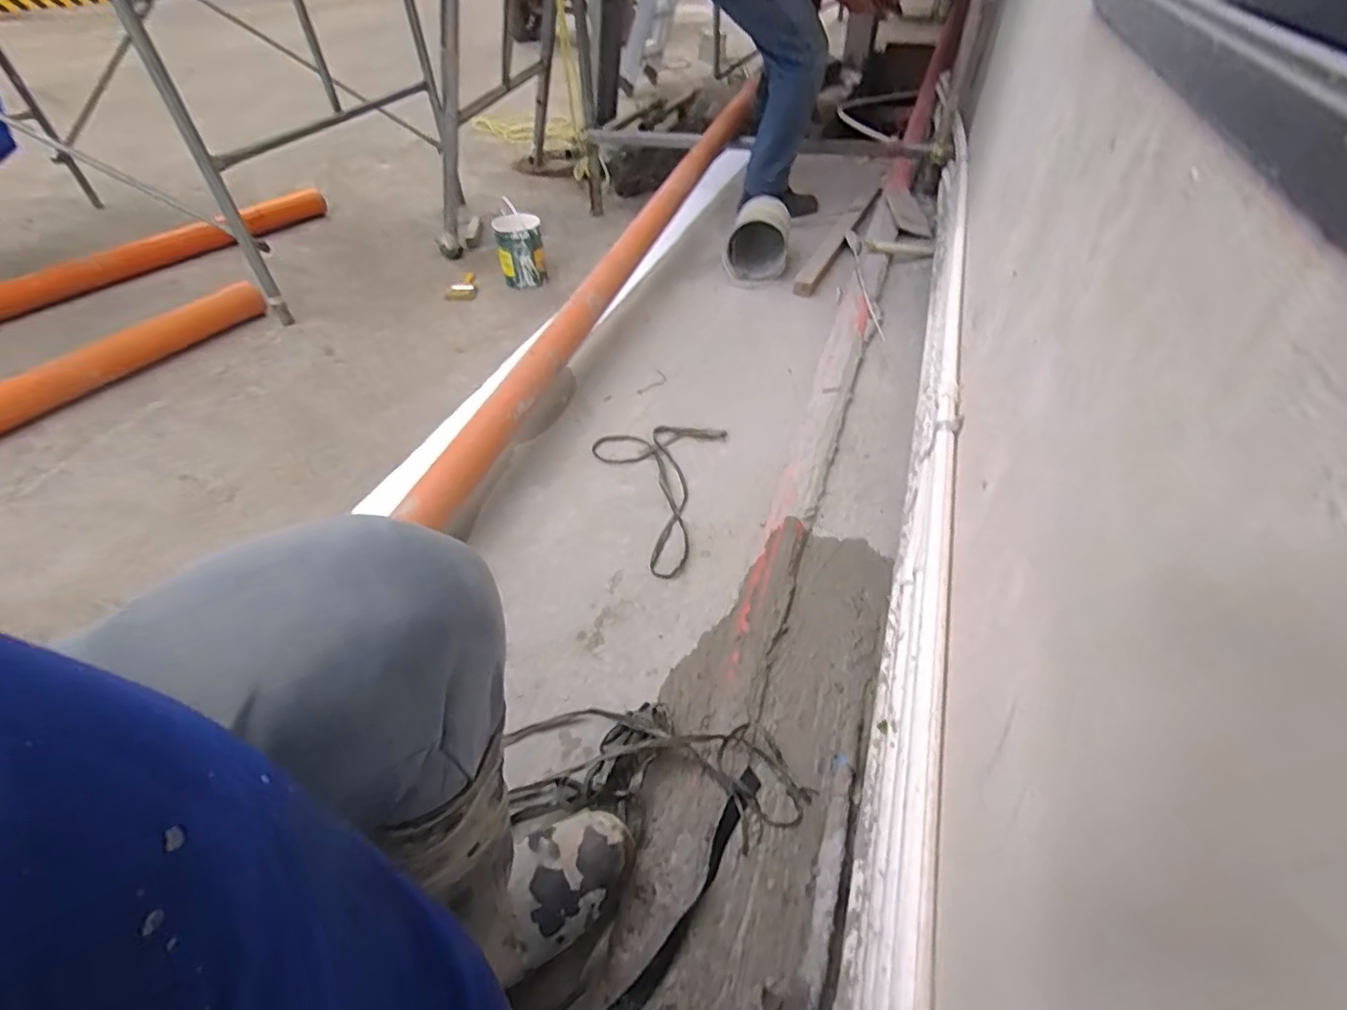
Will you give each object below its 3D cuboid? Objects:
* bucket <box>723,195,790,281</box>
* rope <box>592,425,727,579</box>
[{"bbox_3d":[0.248,-0.778,1.778,0.181,0.183,0.168,7,46,8],"label":"bucket"},{"bbox_3d":[-0.061,-0.037,1.167,0.254,0.013,0.407,10,47,11],"label":"rope"}]

